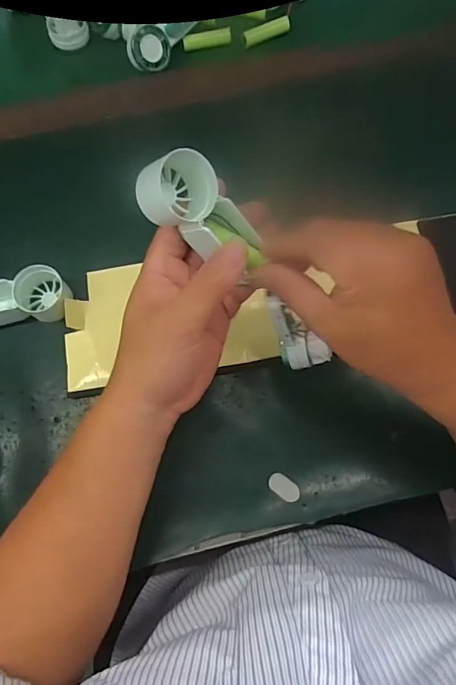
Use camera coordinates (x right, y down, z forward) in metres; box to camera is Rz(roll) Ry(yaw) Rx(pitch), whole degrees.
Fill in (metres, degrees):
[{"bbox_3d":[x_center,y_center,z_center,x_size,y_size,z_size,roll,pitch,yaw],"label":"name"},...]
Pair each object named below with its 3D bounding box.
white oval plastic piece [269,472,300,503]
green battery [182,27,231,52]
[{"bbox_3d":[0.045,0.114,0.351,0.025,0.004,0.014,35,77,9],"label":"white oval plastic piece"},{"bbox_3d":[-0.022,-0.313,0.464,0.050,0.015,0.013,-12,75,-3],"label":"green battery"}]

